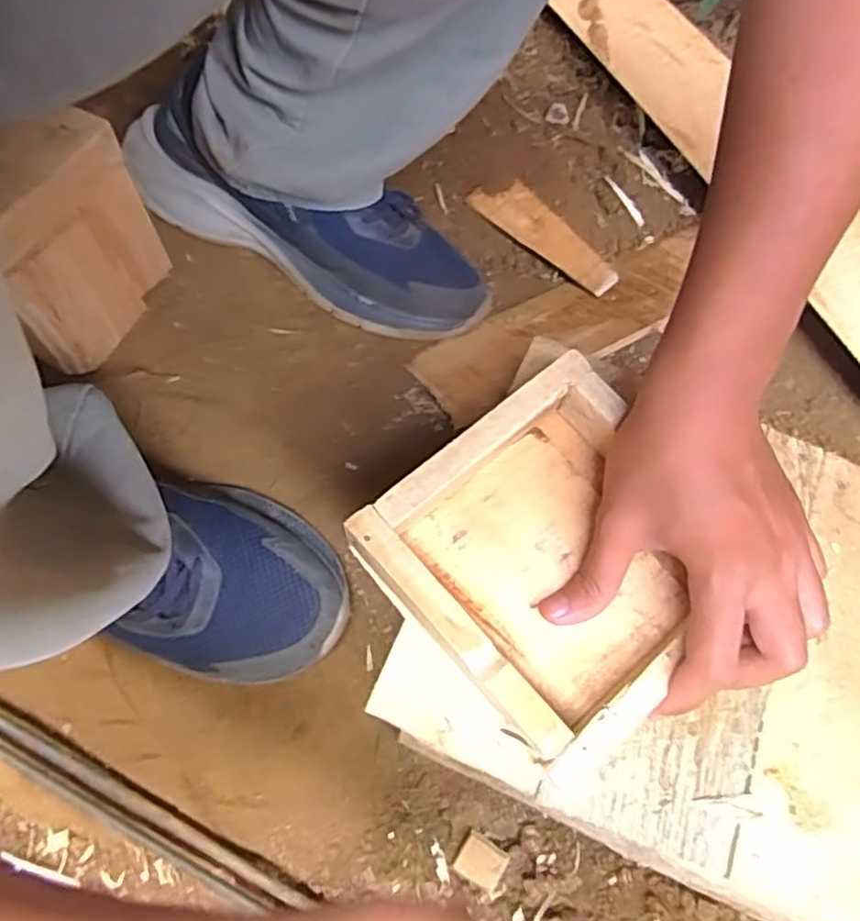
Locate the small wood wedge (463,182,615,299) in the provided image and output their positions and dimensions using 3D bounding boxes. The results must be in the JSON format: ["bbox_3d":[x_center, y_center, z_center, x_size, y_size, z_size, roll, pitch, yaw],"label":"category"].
[{"bbox_3d":[0.097,-0.196,0.597,0.038,0.006,0.155,-46,67,0],"label":"small wood wedge"}]

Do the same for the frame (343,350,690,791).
[{"bbox_3d":[0.057,0.049,0.339,0.158,0.046,0.147,-38,78,-12],"label":"frame"}]

